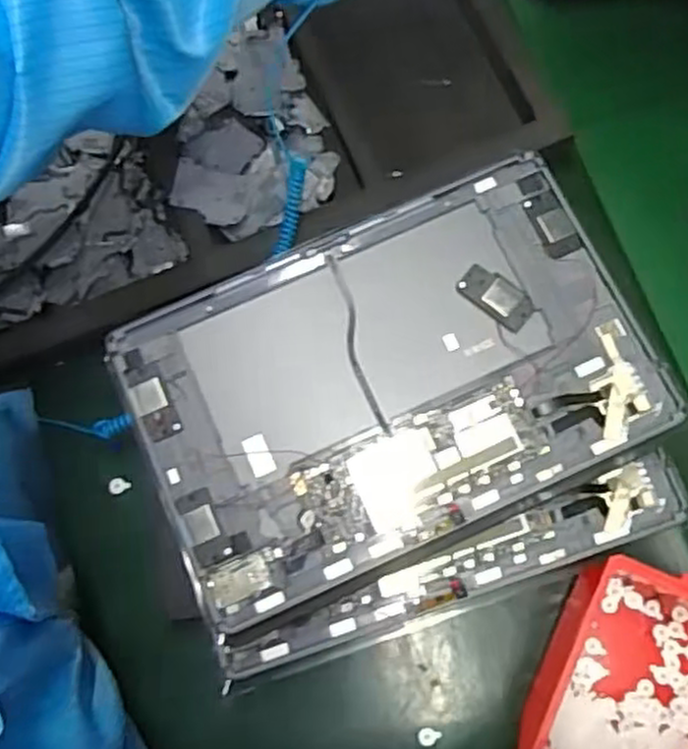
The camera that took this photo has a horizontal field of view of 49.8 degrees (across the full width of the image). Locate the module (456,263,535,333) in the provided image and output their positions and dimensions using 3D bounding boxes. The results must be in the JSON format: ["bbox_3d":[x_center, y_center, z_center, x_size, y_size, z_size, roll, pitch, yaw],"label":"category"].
[{"bbox_3d":[0.082,-0.041,0.395,0.042,0.004,0.020,39,79,8],"label":"module"}]

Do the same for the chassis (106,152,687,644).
[{"bbox_3d":[0.023,0.004,0.384,0.253,0.020,0.167,-24,78,-7],"label":"chassis"}]

